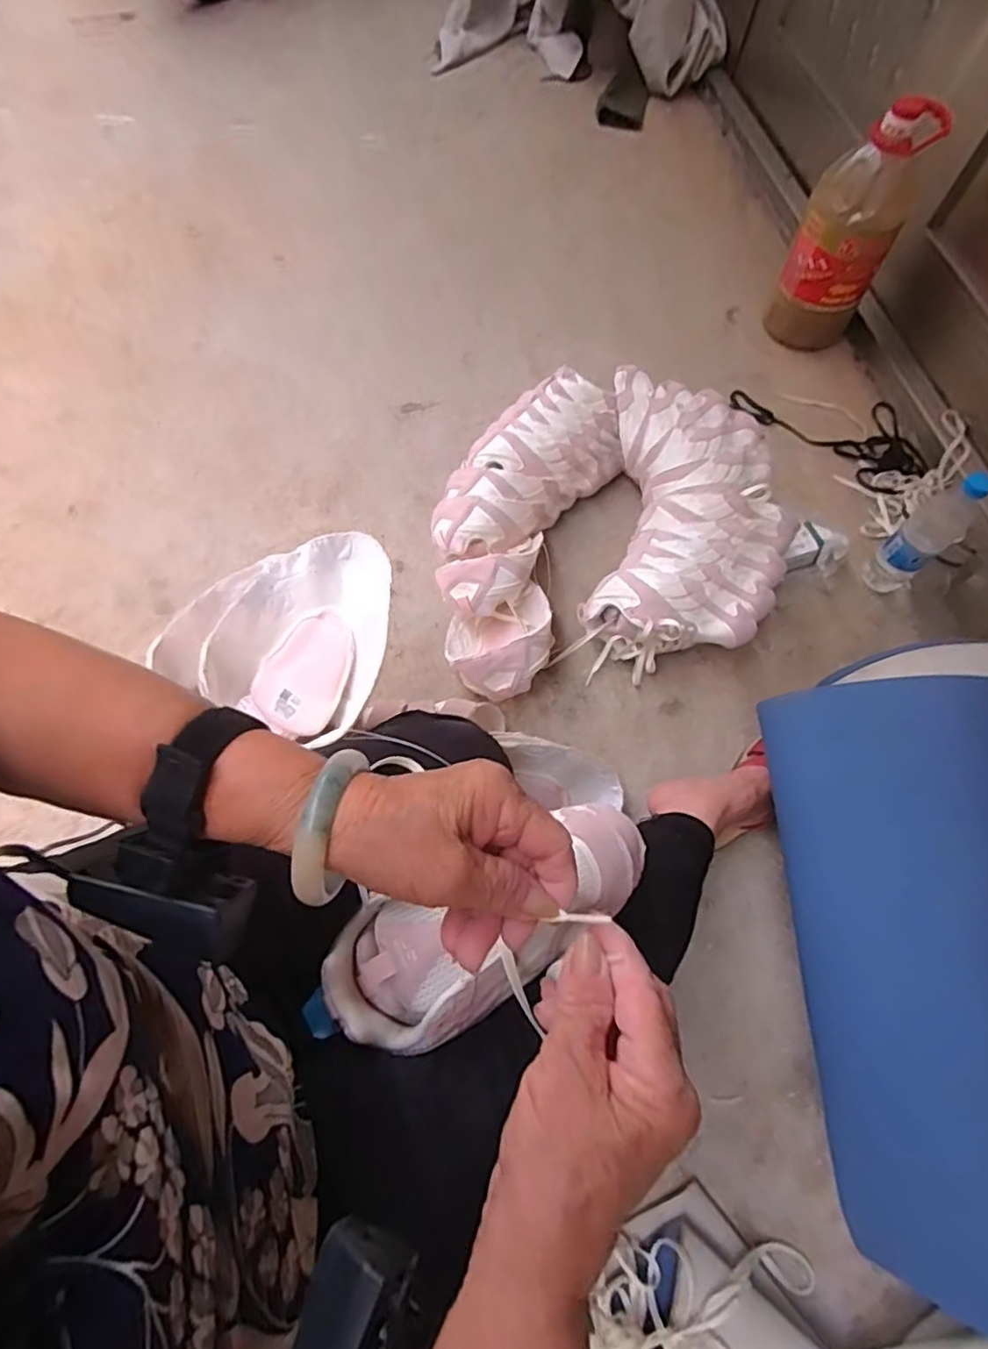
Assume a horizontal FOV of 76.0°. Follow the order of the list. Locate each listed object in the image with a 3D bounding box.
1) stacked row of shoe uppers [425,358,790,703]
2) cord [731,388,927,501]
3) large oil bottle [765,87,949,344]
[{"bbox_3d":[0.160,-0.219,0.929,0.493,0.131,0.464,-10,67,-3],"label":"stacked row of shoe uppers"},{"bbox_3d":[0.599,-0.446,1.110,0.329,0.029,0.205,36,68,12],"label":"cord"},{"bbox_3d":[0.582,-0.727,1.046,0.146,0.314,0.139,26,71,11],"label":"large oil bottle"}]

